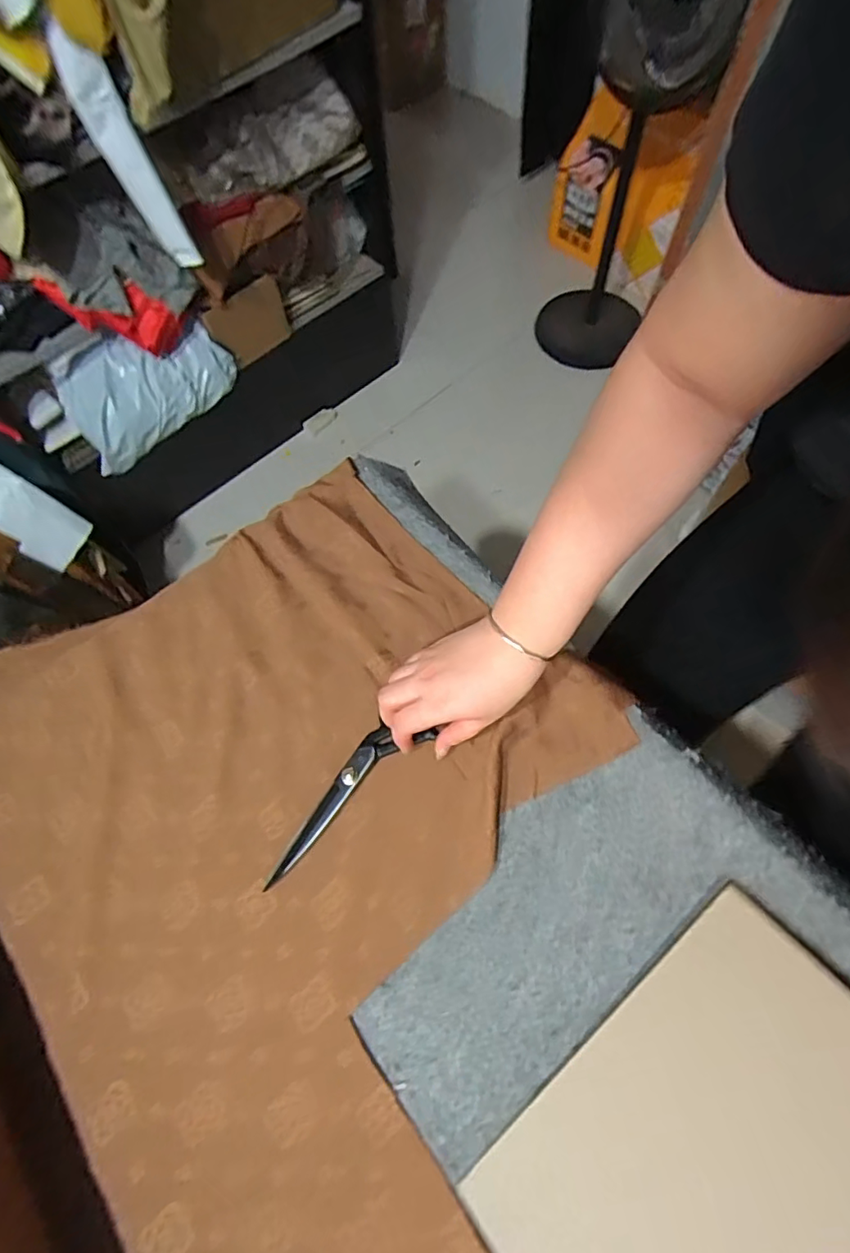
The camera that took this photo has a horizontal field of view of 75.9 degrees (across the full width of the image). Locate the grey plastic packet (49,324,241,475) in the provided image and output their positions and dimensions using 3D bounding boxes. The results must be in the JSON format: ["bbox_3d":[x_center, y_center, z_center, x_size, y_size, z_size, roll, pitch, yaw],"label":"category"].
[{"bbox_3d":[-0.610,-0.532,1.198,0.366,0.211,0.067,-41,42,-8],"label":"grey plastic packet"}]

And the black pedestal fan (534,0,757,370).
[{"bbox_3d":[0.512,-1.144,1.365,0.288,0.924,0.353,21,68,11],"label":"black pedestal fan"}]

